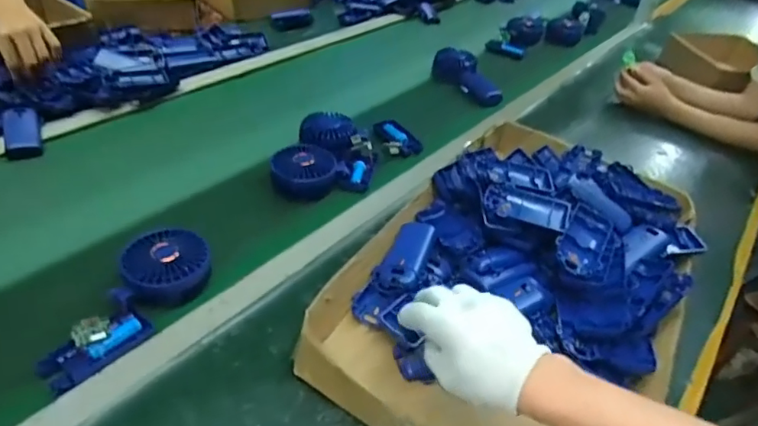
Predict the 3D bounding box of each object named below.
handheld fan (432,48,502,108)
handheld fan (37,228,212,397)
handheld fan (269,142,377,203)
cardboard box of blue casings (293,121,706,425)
[{"bbox_3d":[0.175,-0.261,1.031,0.070,0.056,0.180,-12,42,-22],"label":"handheld fan"},{"bbox_3d":[-0.251,0.090,0.527,0.078,0.049,0.186,21,52,17],"label":"handheld fan"},{"bbox_3d":[-0.074,-0.057,0.744,0.163,0.051,0.069,-7,39,-37],"label":"handheld fan"},{"bbox_3d":[0.174,0.057,0.602,0.315,0.089,0.517,26,42,22],"label":"cardboard box of blue casings"}]

